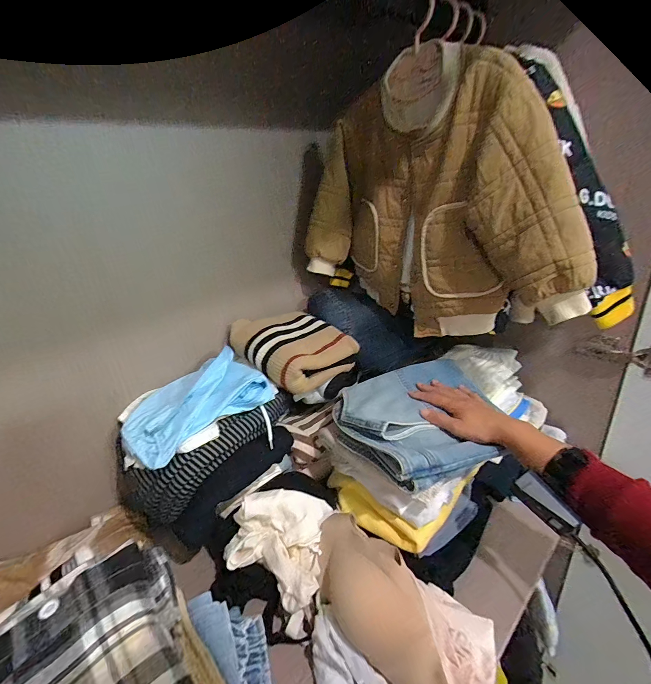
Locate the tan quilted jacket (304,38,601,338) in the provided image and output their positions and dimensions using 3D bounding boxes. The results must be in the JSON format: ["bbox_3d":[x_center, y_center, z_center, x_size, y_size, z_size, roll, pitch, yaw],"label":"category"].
[{"bbox_3d":[0.163,-0.210,0.532,0.101,0.382,0.468,-26,31,-37],"label":"tan quilted jacket"}]

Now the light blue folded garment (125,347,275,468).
[{"bbox_3d":[-0.219,0.086,0.535,0.216,0.067,0.176,-23,29,-33],"label":"light blue folded garment"}]

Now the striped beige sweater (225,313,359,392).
[{"bbox_3d":[-0.064,0.011,0.633,0.175,0.091,0.187,-22,28,-31],"label":"striped beige sweater"}]

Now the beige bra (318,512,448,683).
[{"bbox_3d":[0.057,0.310,0.403,0.084,0.097,0.197,-22,28,-31],"label":"beige bra"}]

